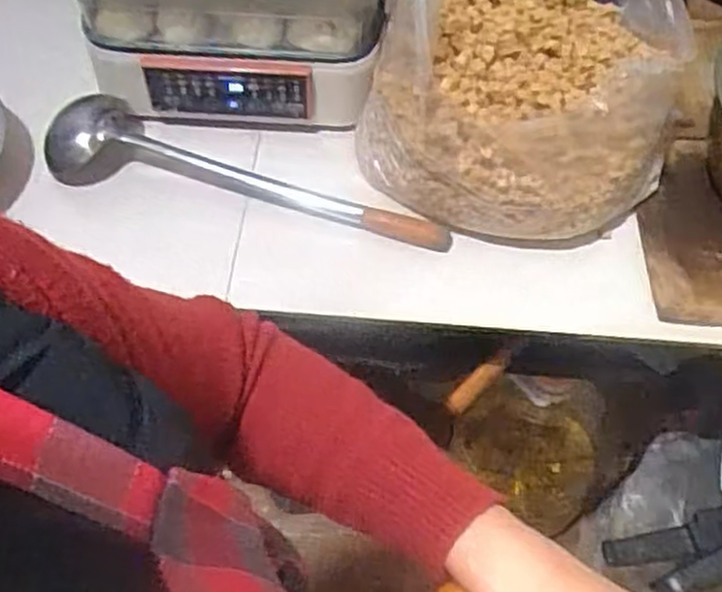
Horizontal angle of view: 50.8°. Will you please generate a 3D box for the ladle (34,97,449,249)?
[{"bbox_3d":[-0.129,-0.156,0.901,0.493,0.055,0.112,12,58,5],"label":"ladle"}]

